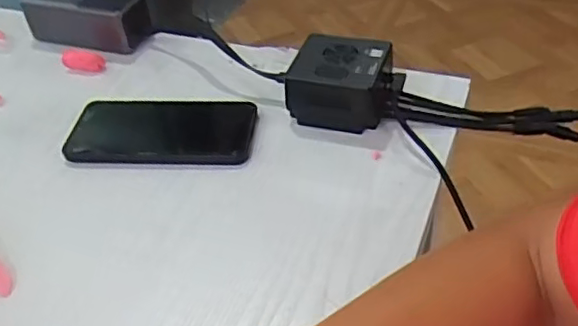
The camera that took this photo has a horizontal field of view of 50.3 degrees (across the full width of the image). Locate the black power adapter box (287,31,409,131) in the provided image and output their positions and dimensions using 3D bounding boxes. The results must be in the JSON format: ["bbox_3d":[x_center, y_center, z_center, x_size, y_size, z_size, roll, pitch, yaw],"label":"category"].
[{"bbox_3d":[0.049,-0.069,0.538,0.088,0.053,0.068,11,44,18],"label":"black power adapter box"}]

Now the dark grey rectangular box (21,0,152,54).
[{"bbox_3d":[-0.220,-0.161,0.677,0.137,0.058,0.054,13,45,20],"label":"dark grey rectangular box"}]

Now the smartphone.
[{"bbox_3d":[-0.112,-0.028,0.546,0.161,0.011,0.085,-1,42,6],"label":"smartphone"}]

